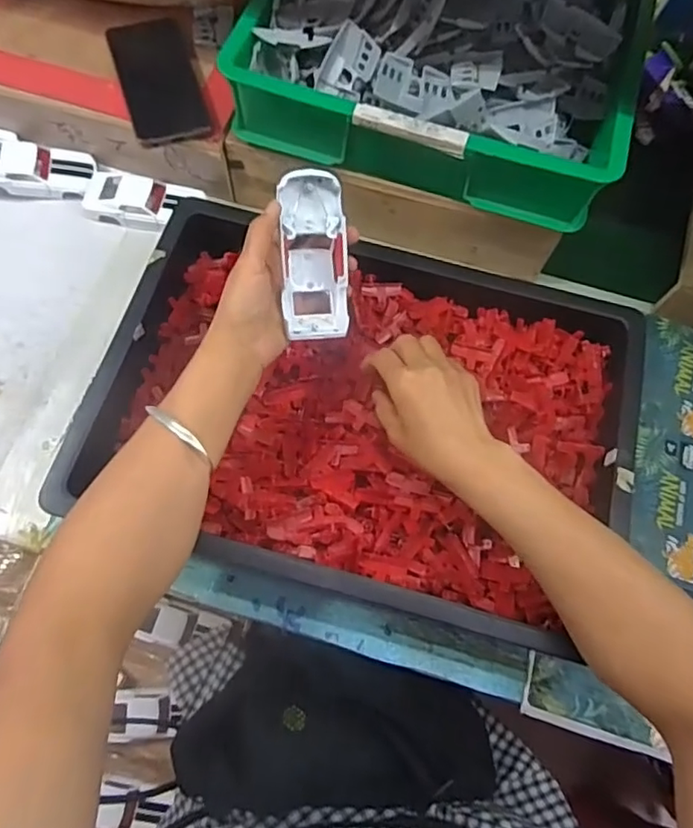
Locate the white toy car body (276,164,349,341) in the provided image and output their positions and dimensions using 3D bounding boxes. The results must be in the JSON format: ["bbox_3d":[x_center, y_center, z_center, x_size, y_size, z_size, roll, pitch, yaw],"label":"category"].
[{"bbox_3d":[-0.026,-0.129,0.473,0.051,0.026,0.129,-6,106,-5],"label":"white toy car body"}]

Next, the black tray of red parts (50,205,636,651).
[{"bbox_3d":[0.018,-0.003,0.526,0.449,0.089,0.327,14,68,2],"label":"black tray of red parts"}]

